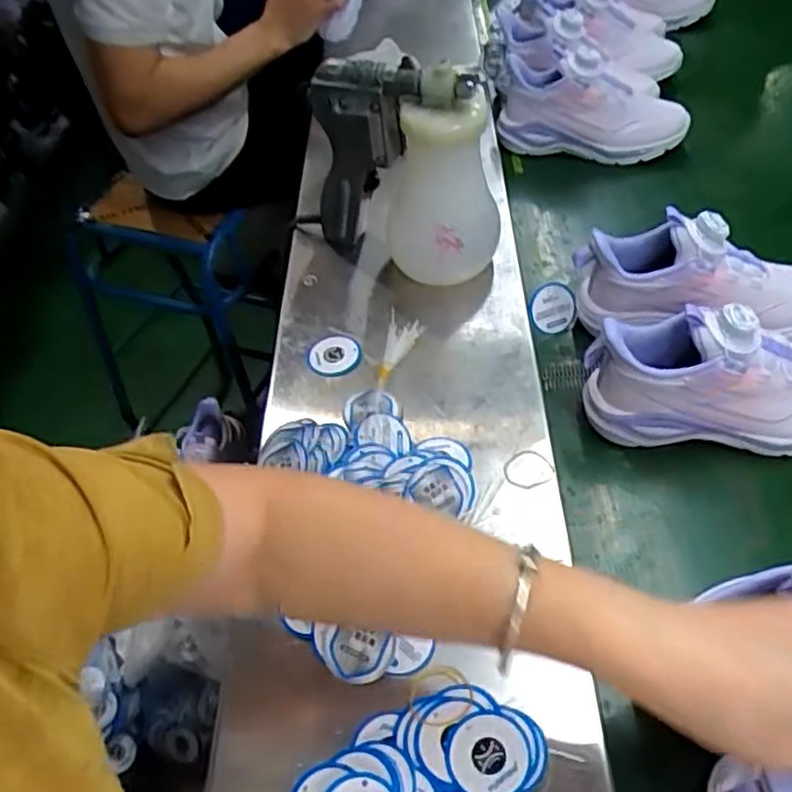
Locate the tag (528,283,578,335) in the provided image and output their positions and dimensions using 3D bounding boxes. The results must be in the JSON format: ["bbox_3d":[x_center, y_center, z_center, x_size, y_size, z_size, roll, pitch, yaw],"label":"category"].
[{"bbox_3d":[0.149,-0.083,0.661,0.046,0.048,0.010,-3,16,-13],"label":"tag"}]

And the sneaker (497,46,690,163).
[{"bbox_3d":[0.229,-0.341,0.806,0.212,0.103,0.082,11,52,15],"label":"sneaker"}]

